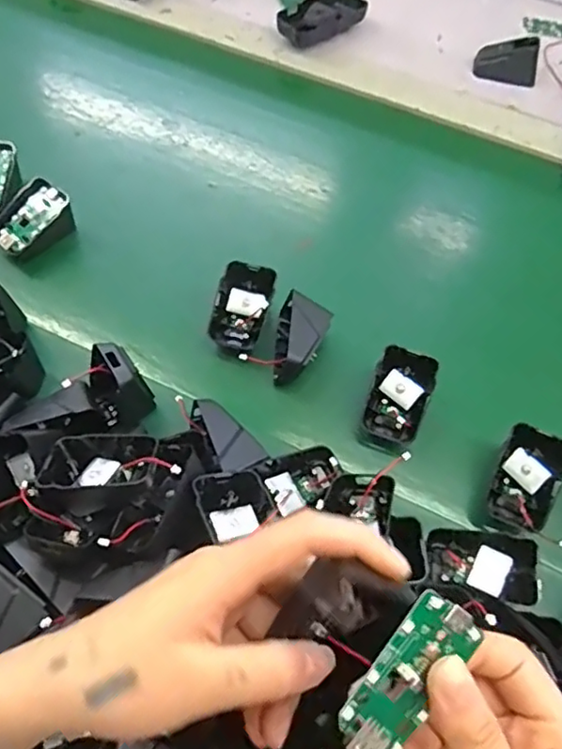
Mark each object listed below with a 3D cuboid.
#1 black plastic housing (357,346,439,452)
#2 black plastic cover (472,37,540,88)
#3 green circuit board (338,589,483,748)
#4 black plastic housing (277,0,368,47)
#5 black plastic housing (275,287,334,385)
[{"bbox_3d":[0.088,0.019,0.446,0.042,0.034,0.066,19,62,9],"label":"black plastic housing"},{"bbox_3d":[0.252,-0.349,0.659,0.068,0.043,0.021,20,62,9],"label":"black plastic cover"},{"bbox_3d":[0.048,0.113,0.220,0.029,0.006,0.063,39,83,-10],"label":"green circuit board"},{"bbox_3d":[0.045,-0.408,0.686,0.110,0.034,0.058,-39,69,-20],"label":"black plastic housing"},{"bbox_3d":[0.014,-0.025,0.472,0.042,0.047,0.065,13,61,5],"label":"black plastic housing"}]

